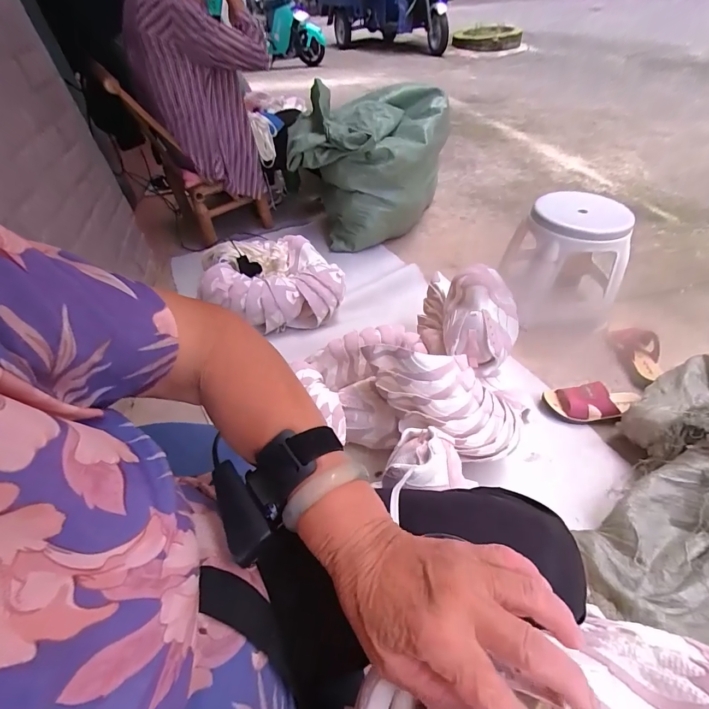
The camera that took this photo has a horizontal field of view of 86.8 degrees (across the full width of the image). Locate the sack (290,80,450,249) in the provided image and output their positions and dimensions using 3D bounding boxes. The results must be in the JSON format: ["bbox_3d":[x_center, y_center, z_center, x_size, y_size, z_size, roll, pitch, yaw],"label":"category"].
[{"bbox_3d":[0.072,-0.669,1.395,0.414,0.451,0.513,15,50,20],"label":"sack"}]

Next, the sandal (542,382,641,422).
[{"bbox_3d":[0.556,0.111,0.871,0.202,0.072,0.081,1,47,8],"label":"sandal"}]

